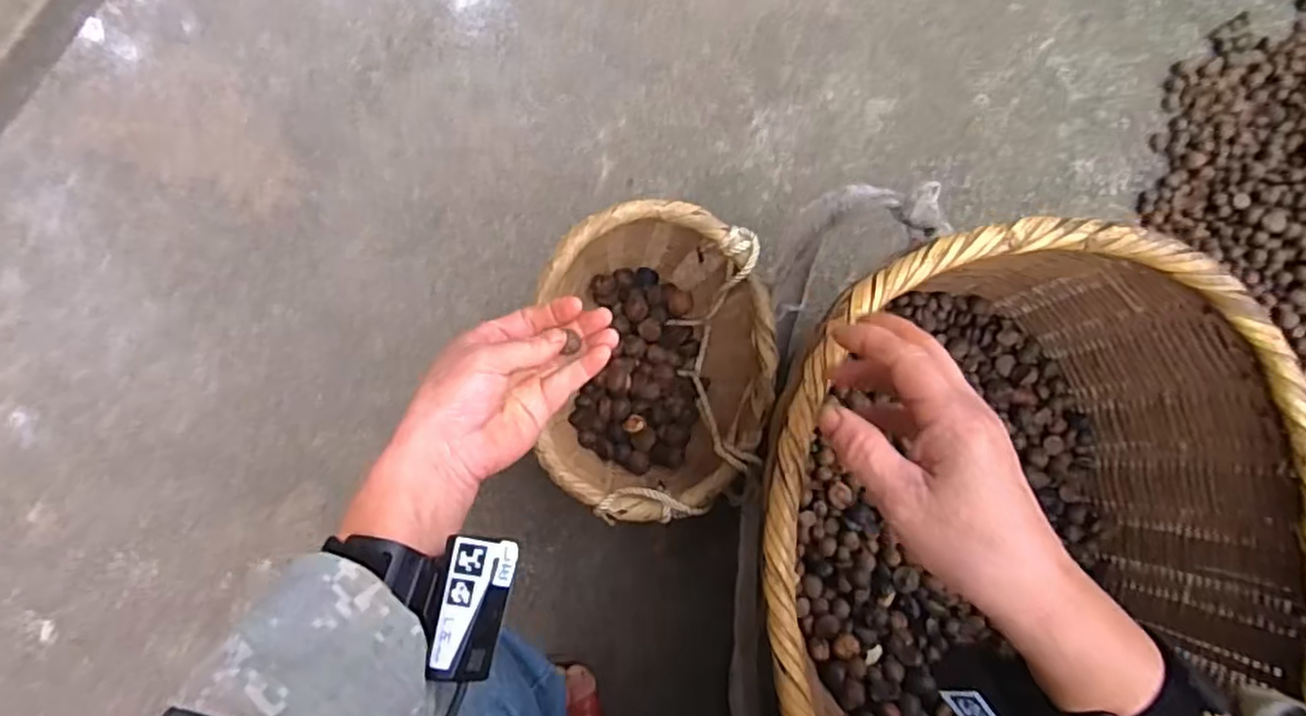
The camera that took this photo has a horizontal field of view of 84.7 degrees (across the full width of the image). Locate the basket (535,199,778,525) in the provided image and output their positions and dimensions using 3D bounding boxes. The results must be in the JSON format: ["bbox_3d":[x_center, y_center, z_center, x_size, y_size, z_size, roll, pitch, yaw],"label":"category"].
[{"bbox_3d":[0.000,0.004,0.629,0.186,0.163,0.245,0,87,0],"label":"basket"}]

